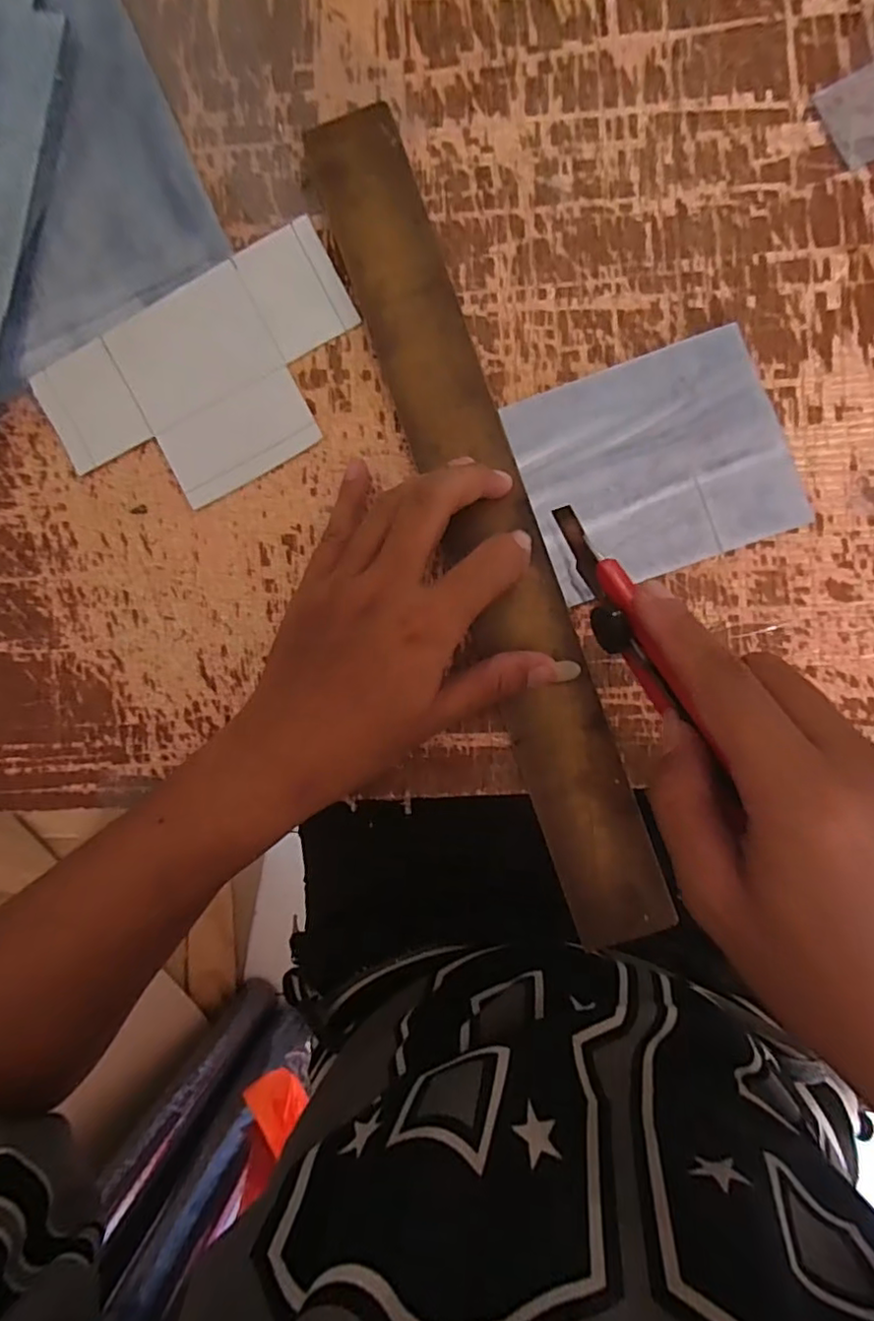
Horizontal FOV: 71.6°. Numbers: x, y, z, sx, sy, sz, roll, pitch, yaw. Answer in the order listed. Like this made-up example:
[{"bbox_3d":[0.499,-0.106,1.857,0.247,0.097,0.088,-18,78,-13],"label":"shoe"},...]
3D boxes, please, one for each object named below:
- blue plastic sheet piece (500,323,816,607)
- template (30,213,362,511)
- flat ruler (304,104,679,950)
[{"bbox_3d":[0.107,-0.097,0.299,0.125,0.004,0.104,-19,86,2],"label":"blue plastic sheet piece"},{"bbox_3d":[-0.116,-0.144,0.317,0.165,0.007,0.102,-31,87,3],"label":"template"},{"bbox_3d":[0.026,-0.069,0.305,0.050,0.011,0.426,-19,89,3],"label":"flat ruler"}]

